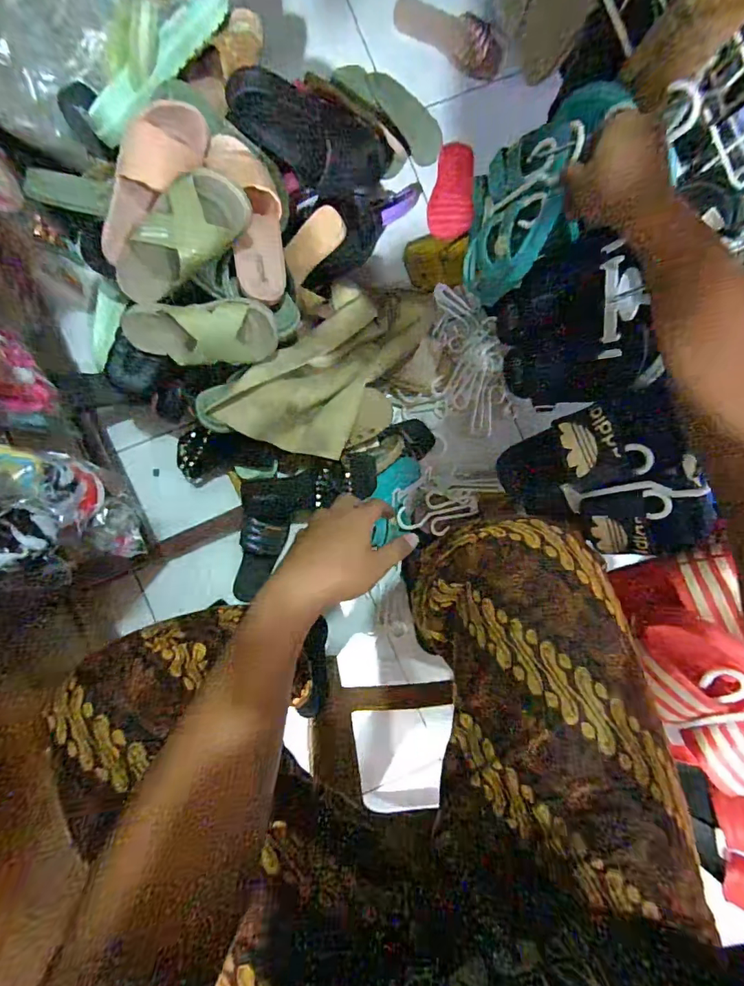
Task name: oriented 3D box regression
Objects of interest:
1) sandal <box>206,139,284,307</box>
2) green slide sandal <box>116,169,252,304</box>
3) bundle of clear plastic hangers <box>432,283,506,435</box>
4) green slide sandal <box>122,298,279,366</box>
[{"bbox_3d":[-0.156,-0.364,0.609,0.079,0.047,0.217,-15,92,-2],"label":"sandal"},{"bbox_3d":[-0.254,-0.318,0.587,0.214,0.066,0.100,-17,92,29],"label":"green slide sandal"},{"bbox_3d":[0.189,-0.252,0.889,0.145,0.053,0.279,-3,91,-3],"label":"bundle of clear plastic hangers"},{"bbox_3d":[-0.240,-0.221,0.629,0.223,0.072,0.079,4,91,12],"label":"green slide sandal"}]

